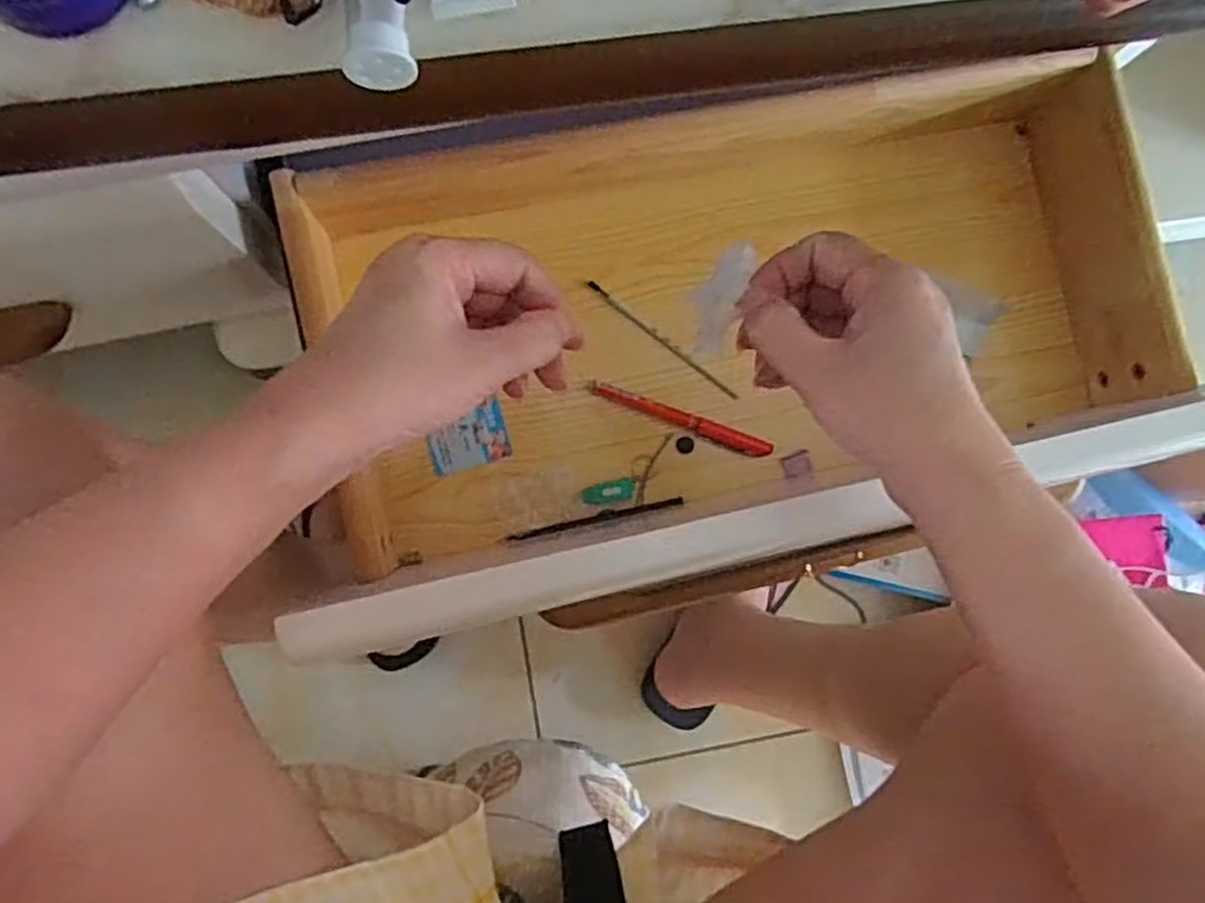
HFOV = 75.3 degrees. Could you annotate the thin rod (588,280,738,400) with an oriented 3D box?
[{"bbox_3d":[0.043,-0.078,0.551,0.130,0.008,0.005,37,83,-2],"label":"thin rod"}]

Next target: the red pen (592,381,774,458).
[{"bbox_3d":[0.056,-0.022,0.548,0.131,0.012,0.012,21,84,-4],"label":"red pen"}]

